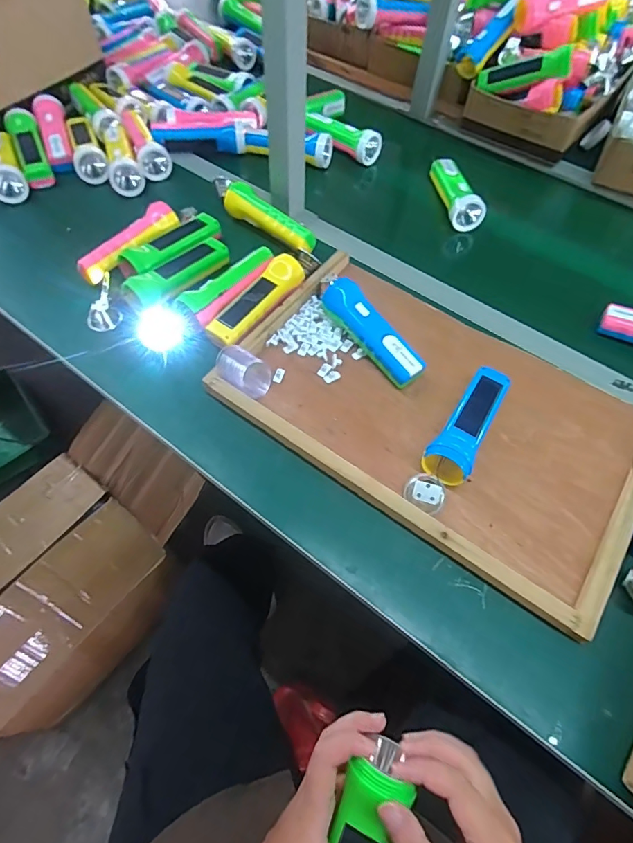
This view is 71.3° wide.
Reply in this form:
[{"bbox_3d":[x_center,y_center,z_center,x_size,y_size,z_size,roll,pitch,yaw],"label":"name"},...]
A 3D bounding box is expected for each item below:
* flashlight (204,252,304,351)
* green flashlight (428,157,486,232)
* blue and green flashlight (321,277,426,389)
[{"bbox_3d":[-0.077,-0.159,0.582,0.045,0.034,0.163,31,63,15],"label":"flashlight"},{"bbox_3d":[0.232,-0.390,0.737,0.045,0.047,0.160,-7,60,-7],"label":"green flashlight"},{"bbox_3d":[0.067,-0.114,0.559,0.048,0.048,0.170,-32,66,-20],"label":"blue and green flashlight"}]

